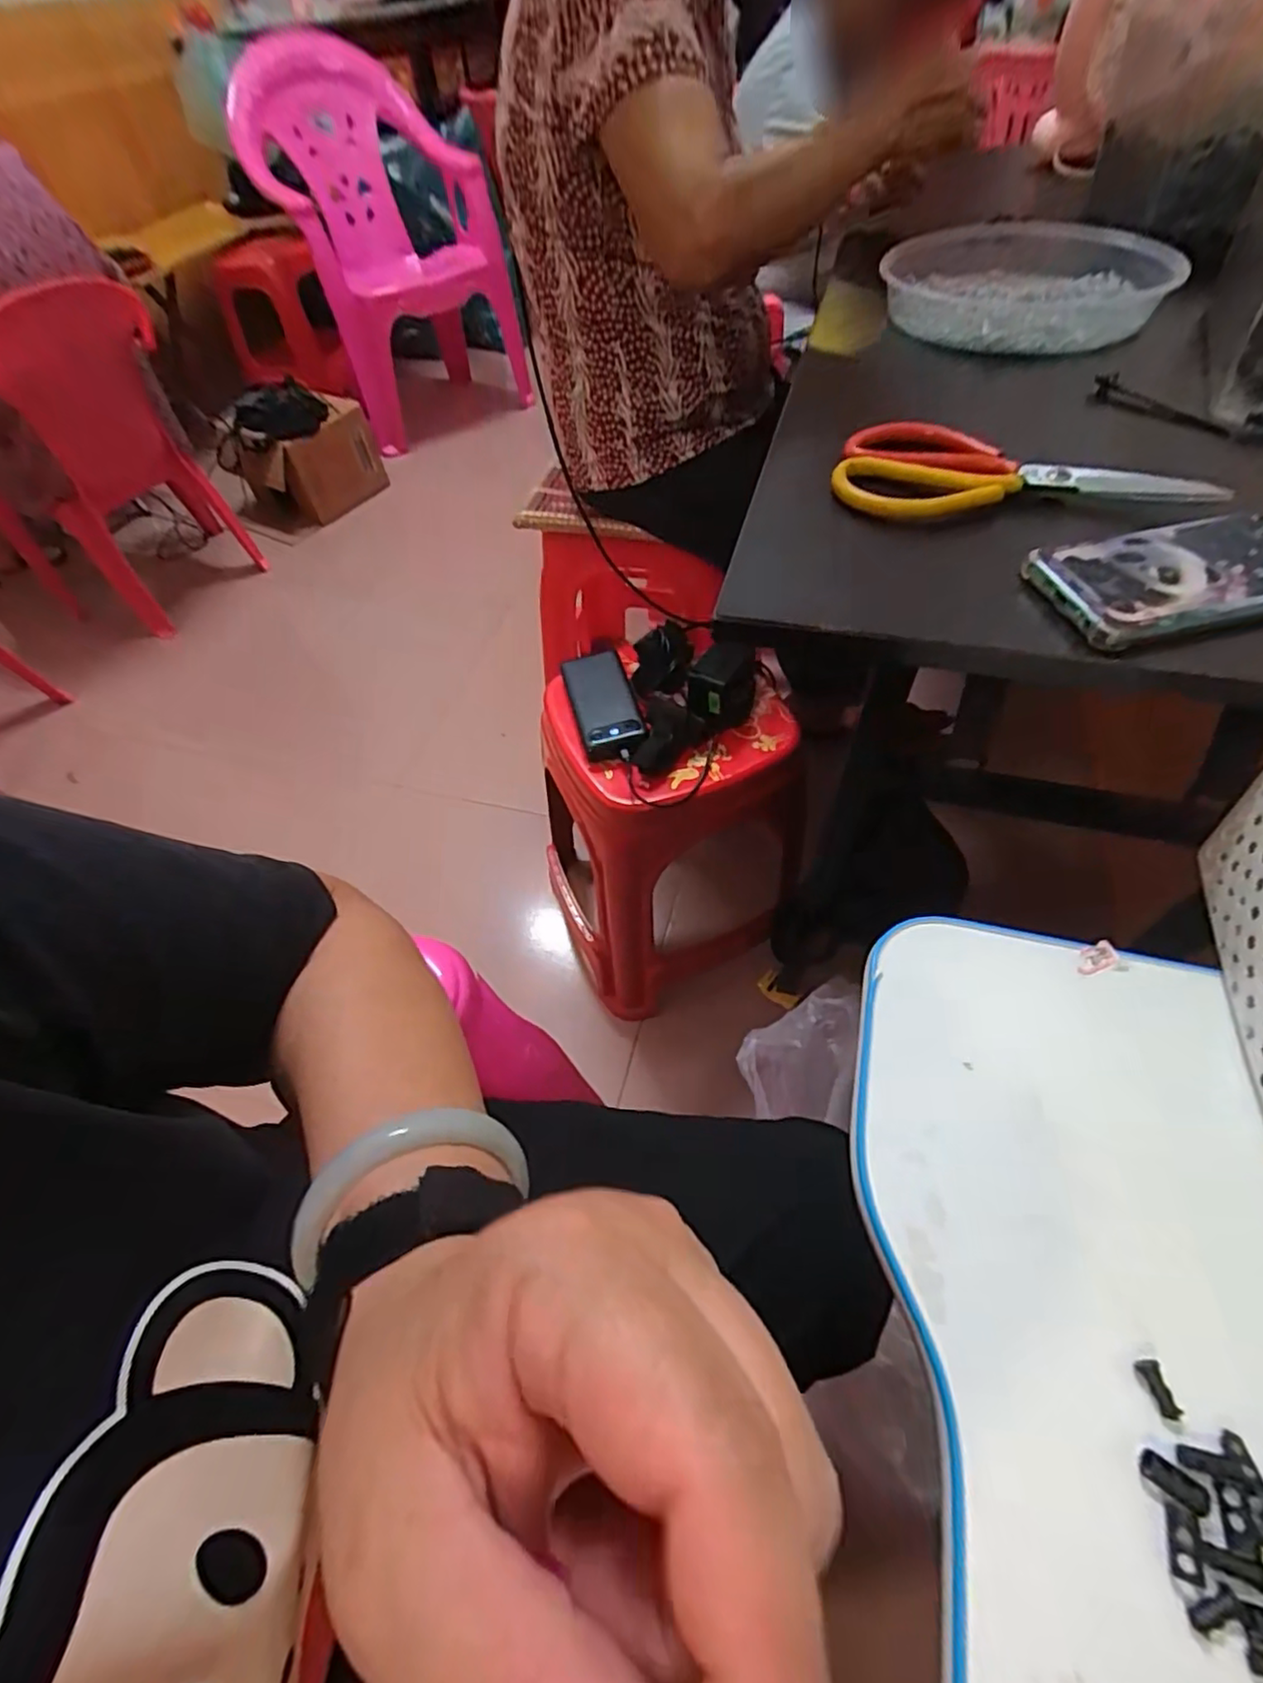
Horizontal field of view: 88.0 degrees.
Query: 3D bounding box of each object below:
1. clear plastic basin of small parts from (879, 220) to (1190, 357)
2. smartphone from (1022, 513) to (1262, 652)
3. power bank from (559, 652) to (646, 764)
[{"bbox_3d":[0.350,-0.501,0.588,0.217,0.044,0.226,-2,54,3],"label":"clear plastic basin of small parts"},{"bbox_3d":[0.303,-0.141,0.342,0.169,0.017,0.075,-13,54,-5],"label":"smartphone"},{"bbox_3d":[-0.033,-0.160,0.750,0.072,0.025,0.167,-13,54,-5],"label":"power bank"}]

